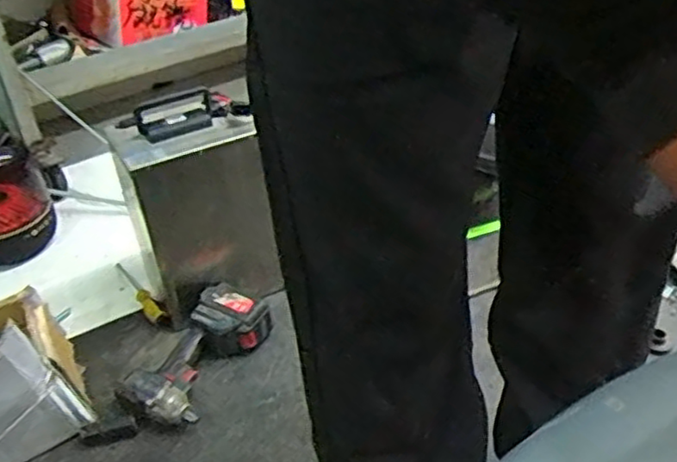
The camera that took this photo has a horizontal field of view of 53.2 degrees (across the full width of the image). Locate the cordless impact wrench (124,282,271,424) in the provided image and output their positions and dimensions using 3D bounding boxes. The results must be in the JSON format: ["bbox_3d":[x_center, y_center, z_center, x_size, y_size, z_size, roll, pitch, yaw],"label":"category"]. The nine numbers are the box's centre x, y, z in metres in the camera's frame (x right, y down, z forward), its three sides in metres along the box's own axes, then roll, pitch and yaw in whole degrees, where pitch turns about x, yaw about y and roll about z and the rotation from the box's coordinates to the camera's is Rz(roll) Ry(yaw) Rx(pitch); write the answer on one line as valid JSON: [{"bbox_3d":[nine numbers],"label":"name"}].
[{"bbox_3d":[-0.222,0.197,1.086,0.121,0.080,0.250,16,40,26],"label":"cordless impact wrench"}]

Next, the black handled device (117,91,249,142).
[{"bbox_3d":[-0.254,-0.191,1.104,0.207,0.036,0.088,-18,38,-18],"label":"black handled device"}]

